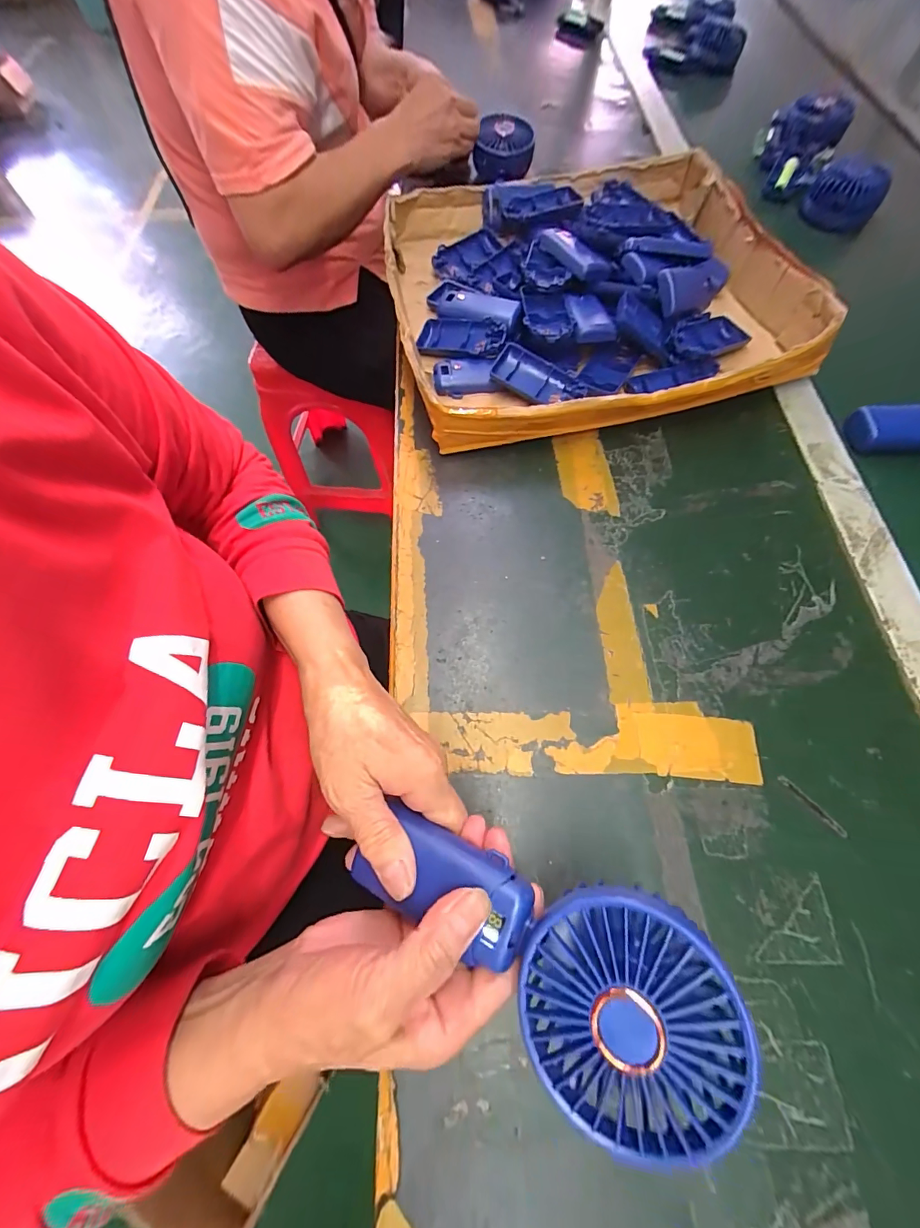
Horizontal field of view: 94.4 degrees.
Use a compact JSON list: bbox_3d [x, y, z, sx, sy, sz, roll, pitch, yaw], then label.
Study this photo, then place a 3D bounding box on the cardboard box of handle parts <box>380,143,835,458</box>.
[{"bbox_3d":[0.129,-0.348,0.472,0.405,0.088,0.365,-14,67,-5],"label":"cardboard box of handle parts"}]

